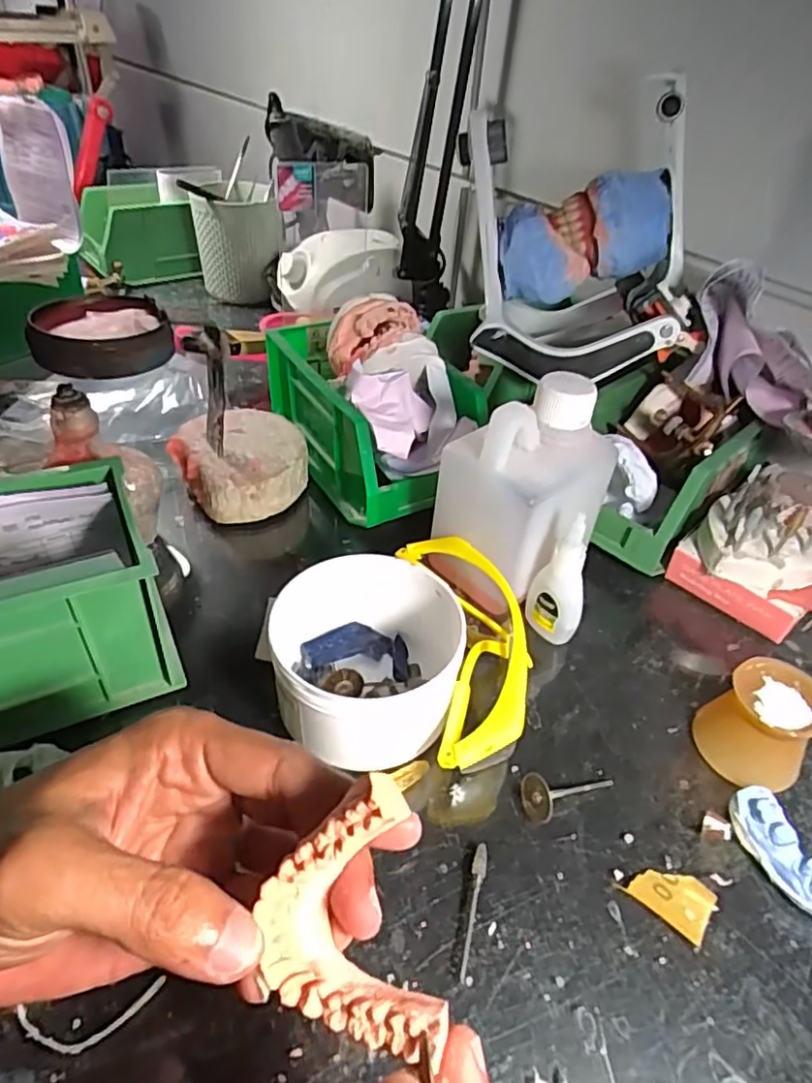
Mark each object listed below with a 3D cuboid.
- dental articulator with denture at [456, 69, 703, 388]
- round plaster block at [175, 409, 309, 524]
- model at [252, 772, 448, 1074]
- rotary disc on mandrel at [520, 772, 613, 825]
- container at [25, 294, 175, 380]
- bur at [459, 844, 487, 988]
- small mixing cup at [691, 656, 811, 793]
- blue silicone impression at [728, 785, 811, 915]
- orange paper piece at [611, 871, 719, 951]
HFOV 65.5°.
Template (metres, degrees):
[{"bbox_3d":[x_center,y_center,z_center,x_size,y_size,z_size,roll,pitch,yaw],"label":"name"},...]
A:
[{"bbox_3d":[0.118,-0.209,0.433,0.163,0.158,0.146,5,42,0],"label":"dental articulator with denture"},{"bbox_3d":[-0.115,-0.057,0.458,0.080,0.037,0.086,3,42,-3],"label":"round plaster block"},{"bbox_3d":[-0.017,0.100,0.174,0.048,0.013,0.064,-16,74,20],"label":"model"},{"bbox_3d":[0.076,0.121,0.301,0.048,0.019,0.020,1,40,-26],"label":"rotary disc on mandrel"},{"bbox_3d":[-0.172,-0.119,0.359,0.071,0.020,0.074,-12,45,-18],"label":"container"},{"bbox_3d":[0.028,0.152,0.262,0.006,0.006,0.051,13,43,8],"label":"bur"},{"bbox_3d":[0.176,0.093,0.315,0.055,0.046,0.047,-24,50,-28],"label":"small mixing cup"},{"bbox_3d":[0.171,0.141,0.278,0.023,0.021,0.063,-24,50,-28],"label":"blue silicone impression"},{"bbox_3d":[0.114,0.152,0.273,0.034,0.004,0.025,32,49,27],"label":"orange paper piece"}]

